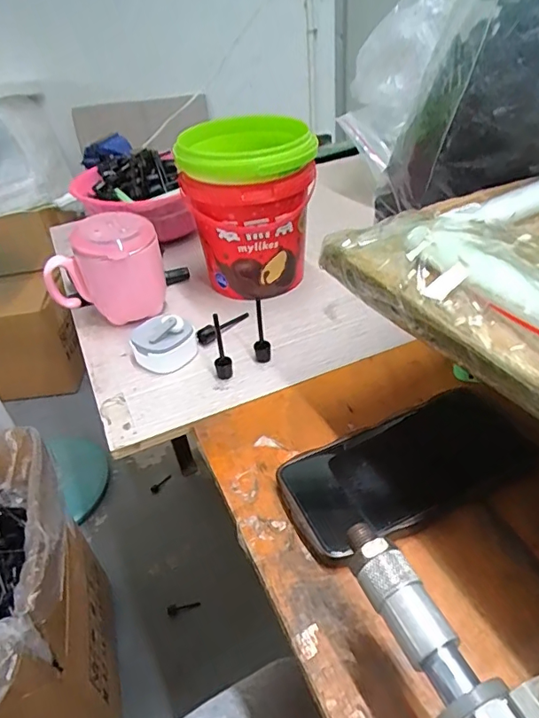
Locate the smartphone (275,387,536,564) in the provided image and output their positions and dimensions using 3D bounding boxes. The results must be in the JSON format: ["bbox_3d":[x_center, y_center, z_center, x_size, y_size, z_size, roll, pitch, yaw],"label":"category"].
[{"bbox_3d":[0.093,0.068,0.334,0.170,0.014,0.078,-21,42,-13],"label":"smartphone"}]

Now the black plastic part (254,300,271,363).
[{"bbox_3d":[-0.008,-0.023,0.440,0.014,0.059,0.013,-6,39,1],"label":"black plastic part"}]

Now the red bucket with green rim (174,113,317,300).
[{"bbox_3d":[-0.021,-0.155,0.529,0.124,0.155,0.129,-4,39,3],"label":"red bucket with green rim"}]

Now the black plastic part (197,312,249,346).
[{"bbox_3d":[-0.045,-0.034,0.495,0.014,0.015,0.062,22,47,31],"label":"black plastic part"}]

